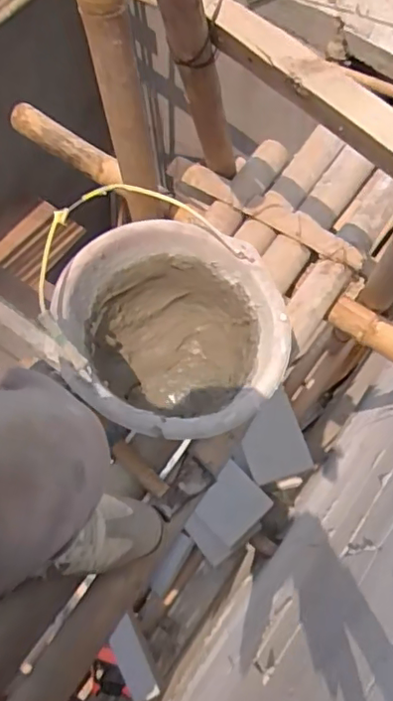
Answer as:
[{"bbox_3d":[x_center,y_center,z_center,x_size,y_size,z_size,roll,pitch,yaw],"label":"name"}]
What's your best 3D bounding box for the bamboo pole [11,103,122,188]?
[{"bbox_3d":[-0.270,-0.422,1.179,0.282,0.048,0.057,31,71,11],"label":"bamboo pole"}]

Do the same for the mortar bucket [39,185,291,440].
[{"bbox_3d":[-0.031,-0.015,0.794,0.255,0.237,0.297,-43,75,-16],"label":"mortar bucket"}]

